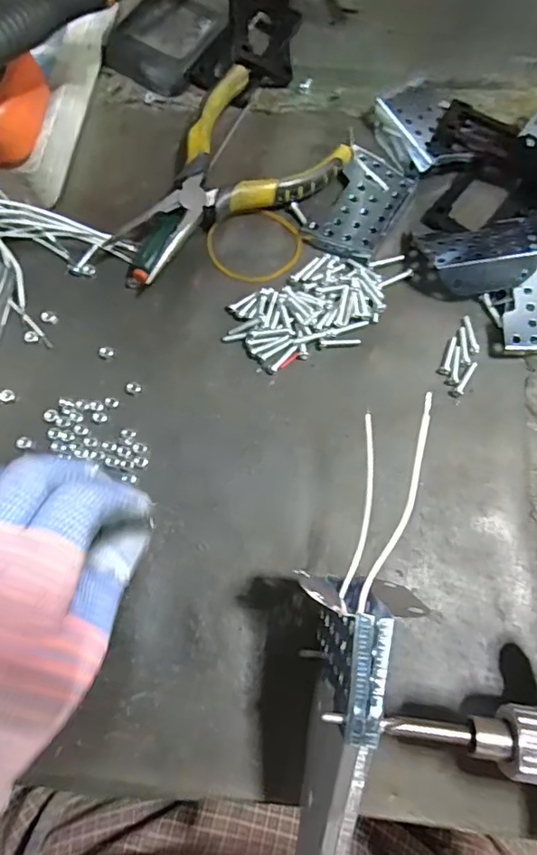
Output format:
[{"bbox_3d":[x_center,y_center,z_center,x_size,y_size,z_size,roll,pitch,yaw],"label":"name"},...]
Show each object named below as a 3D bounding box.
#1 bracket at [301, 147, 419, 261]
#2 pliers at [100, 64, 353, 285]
[{"bbox_3d":[0.057,-0.136,0.330,0.044,0.008,0.071,31,77,10],"label":"bracket"},{"bbox_3d":[-0.031,-0.146,0.327,0.090,0.024,0.142,42,79,12],"label":"pliers"}]

